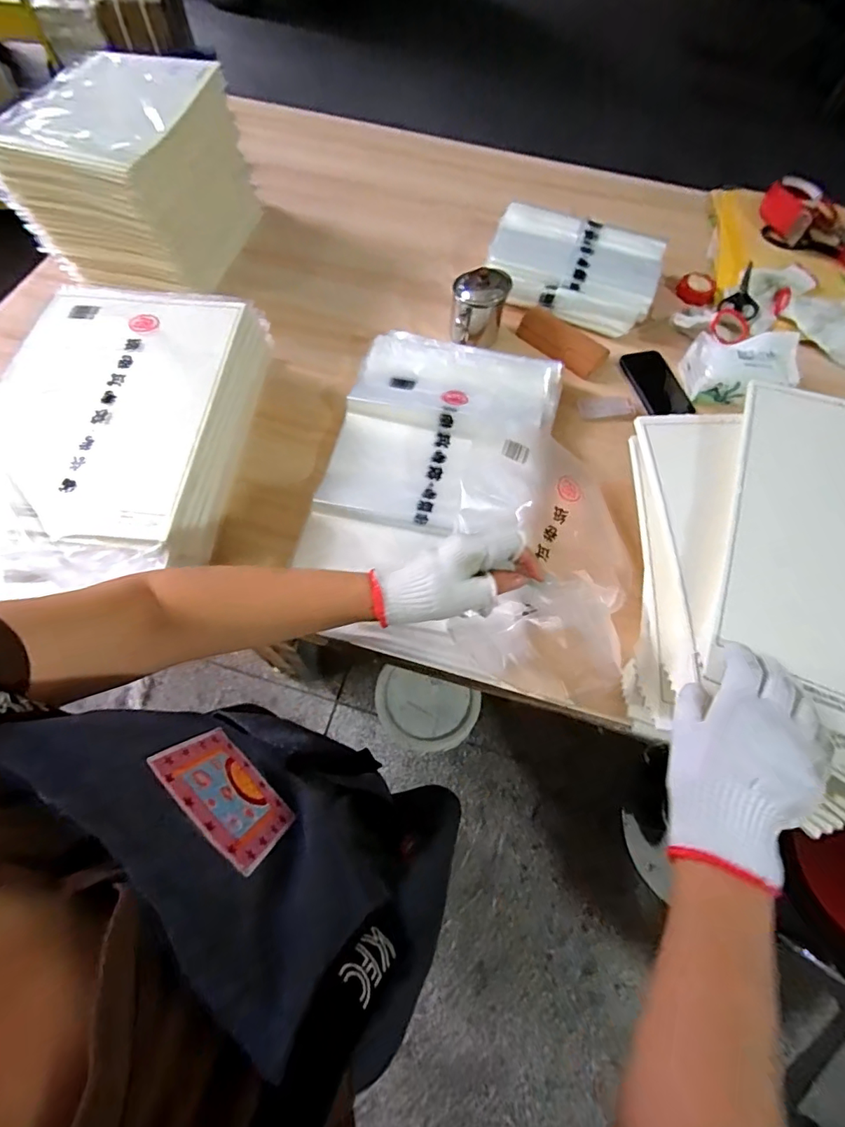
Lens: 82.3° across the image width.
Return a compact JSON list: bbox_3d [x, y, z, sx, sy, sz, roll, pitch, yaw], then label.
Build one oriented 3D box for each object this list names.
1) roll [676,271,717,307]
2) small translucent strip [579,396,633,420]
[{"bbox_3d":[0.521,-0.520,0.914,0.067,0.029,0.077,33,68,12],"label":"roll"},{"bbox_3d":[0.301,-0.256,0.794,0.084,0.004,0.037,-2,79,14],"label":"small translucent strip"}]

